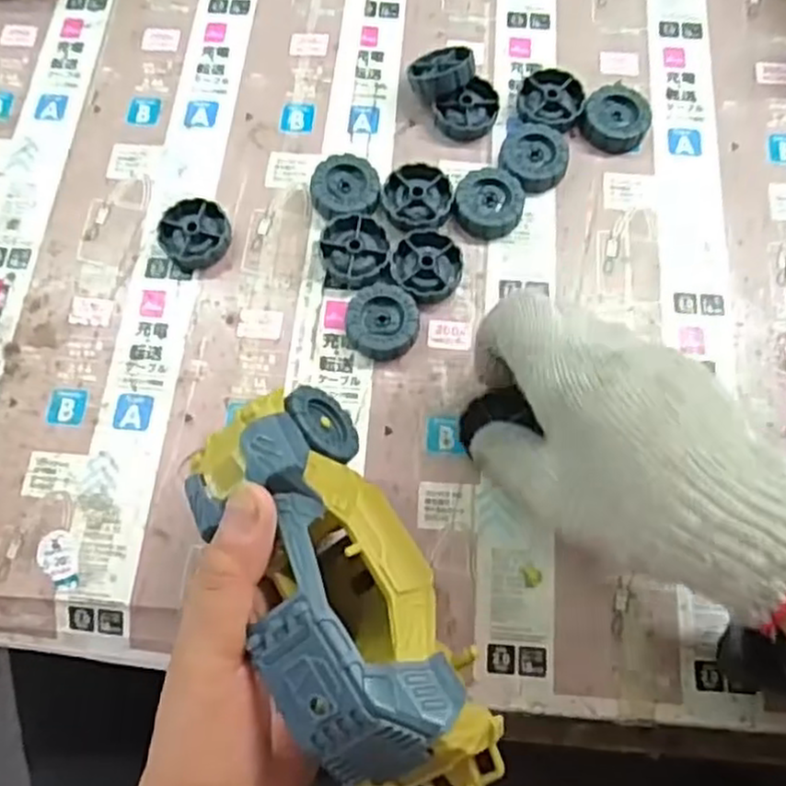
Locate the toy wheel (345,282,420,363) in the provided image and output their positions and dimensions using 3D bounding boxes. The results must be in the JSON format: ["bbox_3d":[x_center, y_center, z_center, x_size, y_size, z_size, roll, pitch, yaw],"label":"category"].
[{"bbox_3d":[-0.006,-0.037,0.389,0.037,0.012,0.040,-1,72,2],"label":"toy wheel"}]

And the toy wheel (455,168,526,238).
[{"bbox_3d":[0.054,-0.106,0.413,0.037,0.012,0.038,-1,72,2],"label":"toy wheel"}]

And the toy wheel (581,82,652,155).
[{"bbox_3d":[0.130,-0.160,0.430,0.040,0.014,0.040,-1,72,2],"label":"toy wheel"}]

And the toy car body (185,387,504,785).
[{"bbox_3d":[-0.021,0.078,0.284,0.074,0.058,0.168,-26,72,-6],"label":"toy car body"}]

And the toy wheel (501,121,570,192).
[{"bbox_3d":[0.081,-0.135,0.422,0.036,0.013,0.039,-1,72,2],"label":"toy wheel"}]

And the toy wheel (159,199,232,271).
[{"bbox_3d":[-0.111,-0.089,0.410,0.039,0.009,0.039,-1,72,2],"label":"toy wheel"}]

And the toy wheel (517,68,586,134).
[{"bbox_3d":[0.093,-0.171,0.437,0.037,0.013,0.041,-2,72,1],"label":"toy wheel"}]

